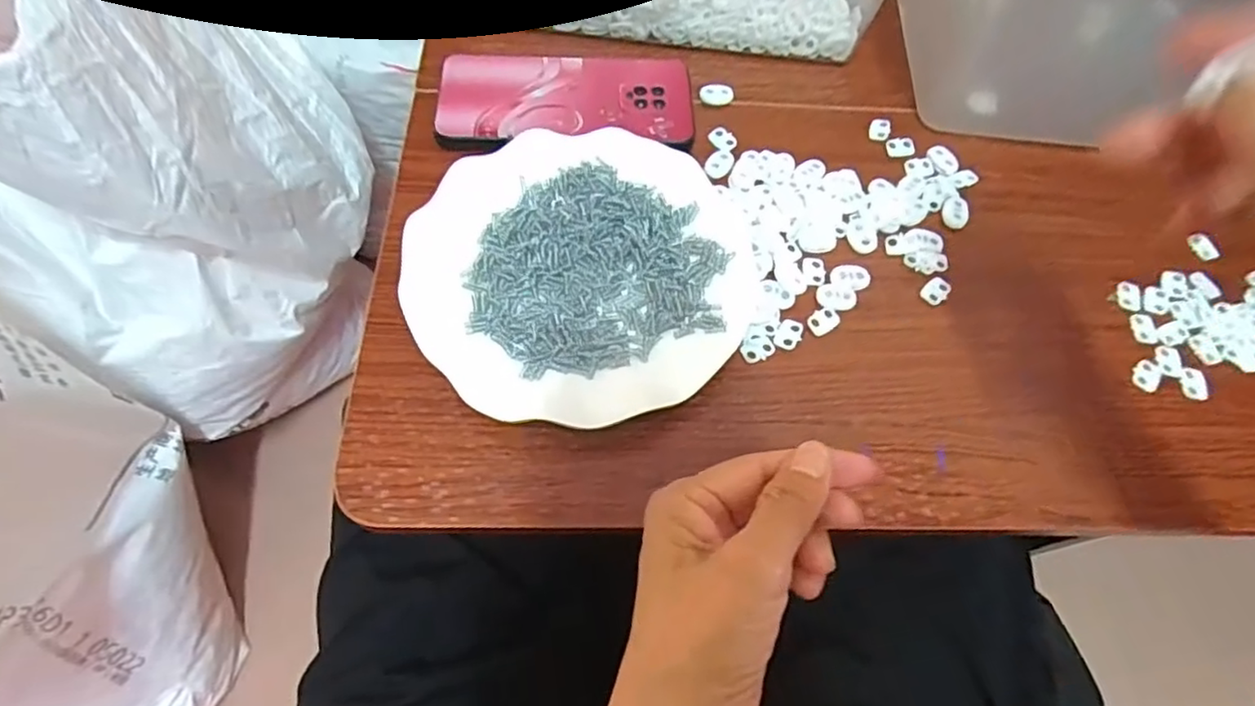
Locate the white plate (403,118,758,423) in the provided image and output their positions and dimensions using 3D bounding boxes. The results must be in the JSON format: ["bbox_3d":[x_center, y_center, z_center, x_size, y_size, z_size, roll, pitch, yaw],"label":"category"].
[{"bbox_3d":[-0.025,-0.044,0.353,0.182,0.024,0.180,1,63,-3],"label":"white plate"}]

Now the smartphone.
[{"bbox_3d":[-0.040,-0.168,0.419,0.165,0.007,0.081,-3,64,-5],"label":"smartphone"}]

